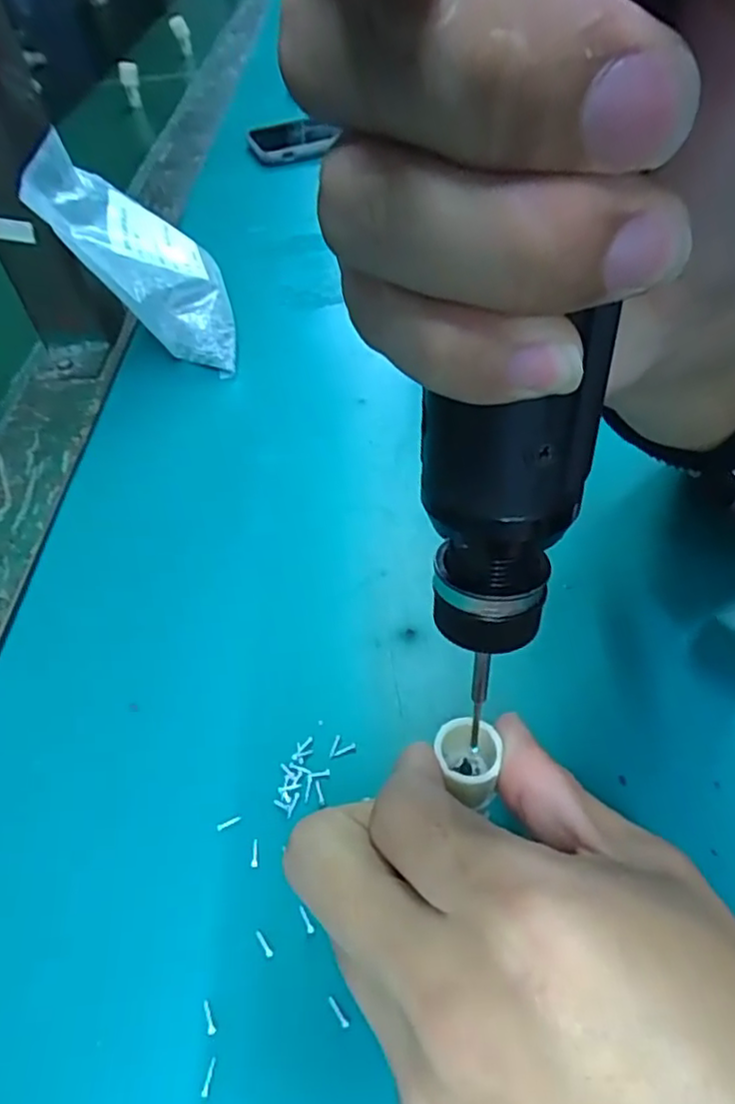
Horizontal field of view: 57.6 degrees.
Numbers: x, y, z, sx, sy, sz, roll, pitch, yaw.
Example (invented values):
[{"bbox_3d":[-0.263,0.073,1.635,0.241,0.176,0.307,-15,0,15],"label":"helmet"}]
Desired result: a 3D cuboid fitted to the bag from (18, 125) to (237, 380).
[{"bbox_3d":[-0.124,-0.162,0.368,0.038,0.129,0.082,-30,43,33],"label":"bag"}]

